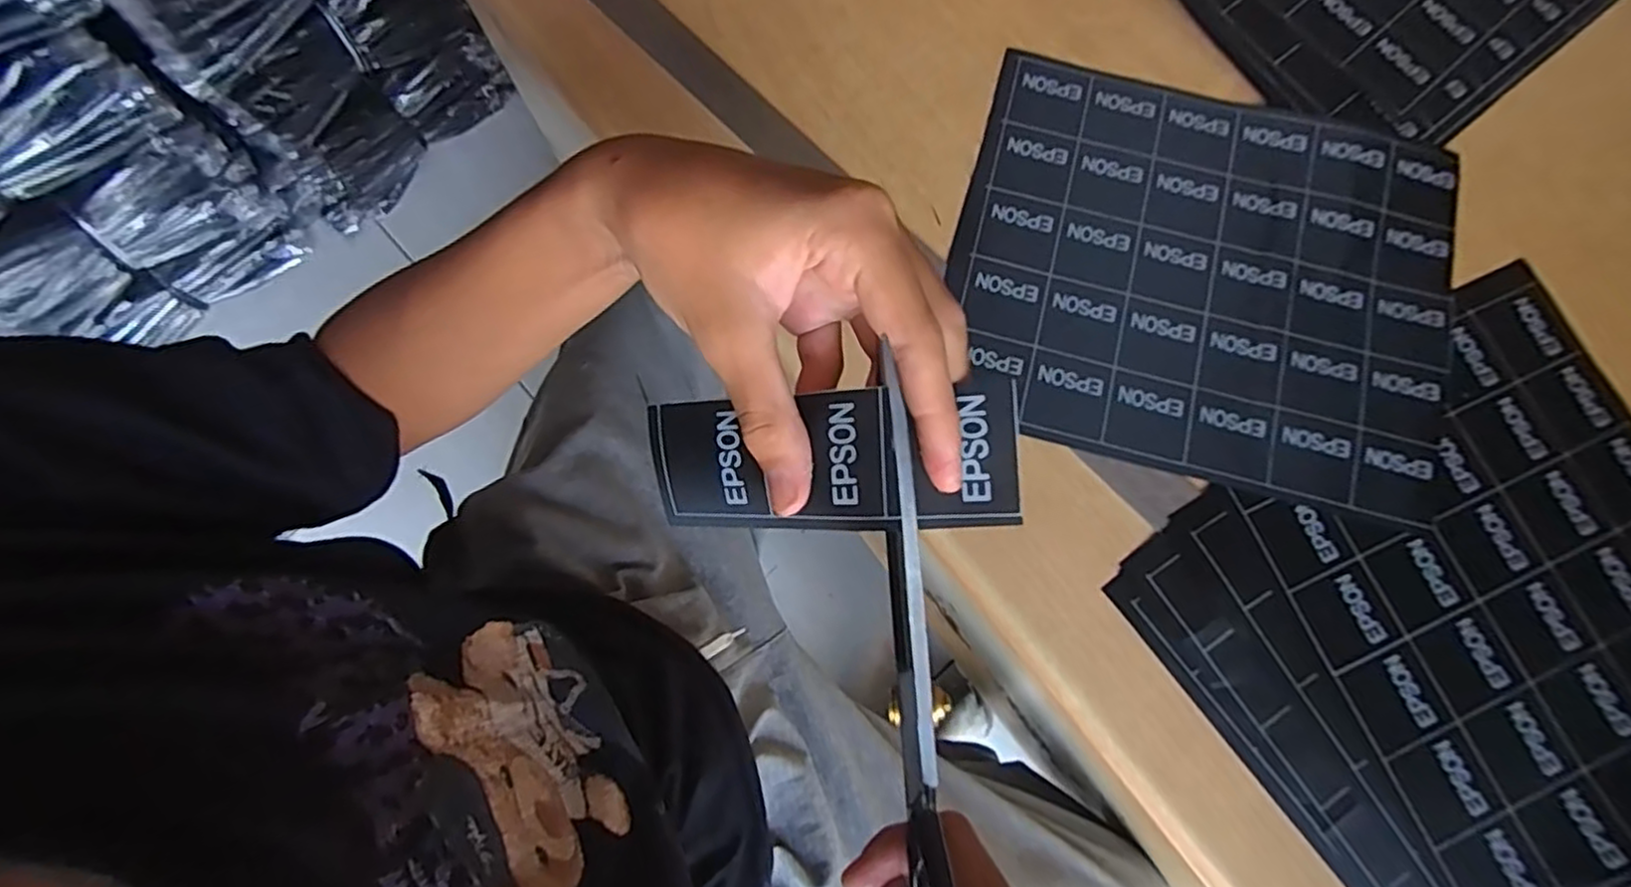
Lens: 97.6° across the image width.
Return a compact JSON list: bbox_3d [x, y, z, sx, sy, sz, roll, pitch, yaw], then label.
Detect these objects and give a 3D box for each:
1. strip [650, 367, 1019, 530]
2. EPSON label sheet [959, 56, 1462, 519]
[{"bbox_3d":[0.001,0.006,0.228,0.123,0.008,0.043,-4,95,21],"label":"strip"},{"bbox_3d":[0.196,-0.082,0.363,0.243,0.004,0.204,14,79,2],"label":"EPSON label sheet"}]

